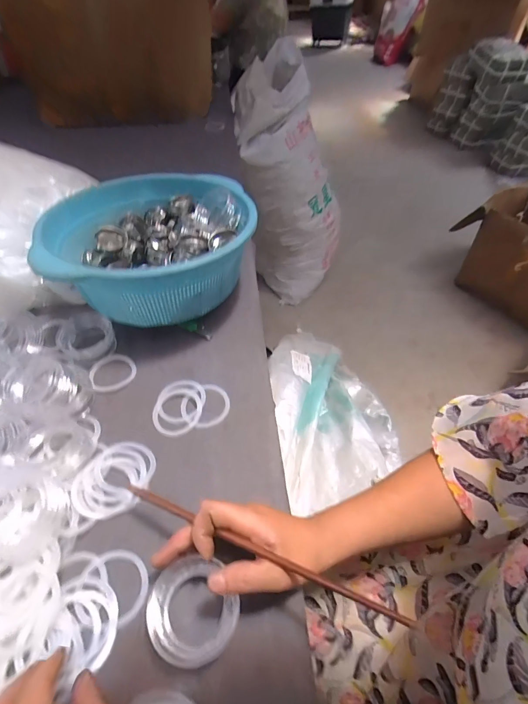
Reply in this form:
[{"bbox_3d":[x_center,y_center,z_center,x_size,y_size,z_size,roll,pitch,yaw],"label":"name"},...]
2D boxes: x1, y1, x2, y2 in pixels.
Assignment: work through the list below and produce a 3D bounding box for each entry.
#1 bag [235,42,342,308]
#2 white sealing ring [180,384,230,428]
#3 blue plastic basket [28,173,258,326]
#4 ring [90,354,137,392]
[{"bbox_3d":[0.110,-0.606,1.355,0.378,0.755,0.345,11,51,10],"label":"bag"},{"bbox_3d":[-0.070,0.063,0.417,0.058,0.006,0.056,0,50,0],"label":"white sealing ring"},{"bbox_3d":[-0.148,-0.144,0.501,0.256,0.123,0.258,0,50,1],"label":"blue plastic basket"},{"bbox_3d":[-0.193,0.025,0.445,0.056,0.010,0.052,0,50,0],"label":"ring"}]

